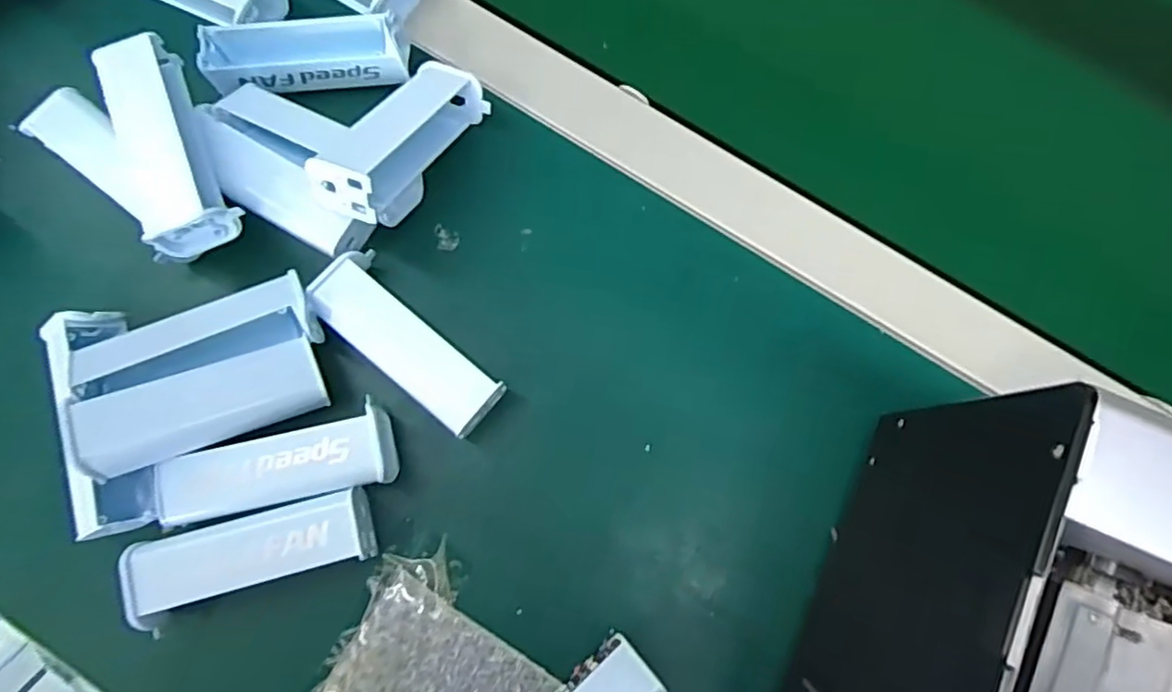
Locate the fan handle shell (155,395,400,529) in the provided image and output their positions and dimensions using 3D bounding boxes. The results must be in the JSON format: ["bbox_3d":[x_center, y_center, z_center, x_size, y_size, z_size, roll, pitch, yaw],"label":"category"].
[{"bbox_3d":[-0.147,0.061,0.321,0.104,0.027,0.036,-17,80,-4],"label":"fan handle shell"}]

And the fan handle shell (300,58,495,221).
[{"bbox_3d":[-0.092,-0.101,0.331,0.035,0.030,0.107,29,52,5],"label":"fan handle shell"}]

